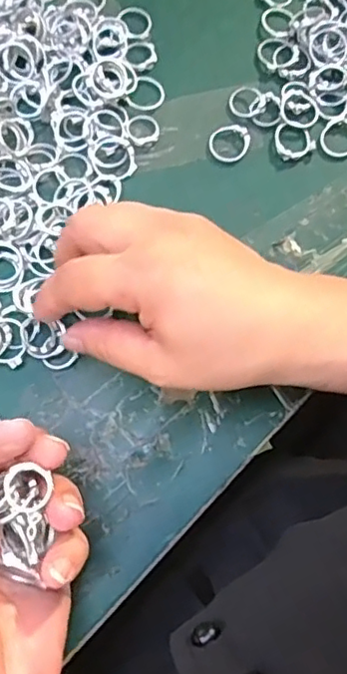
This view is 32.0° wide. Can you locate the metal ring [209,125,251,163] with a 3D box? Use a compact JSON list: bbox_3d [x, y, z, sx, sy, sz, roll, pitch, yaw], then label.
[{"bbox_3d":[0.032,-0.111,0.343,0.023,0.004,0.022,1,74,-2],"label":"metal ring"}]

